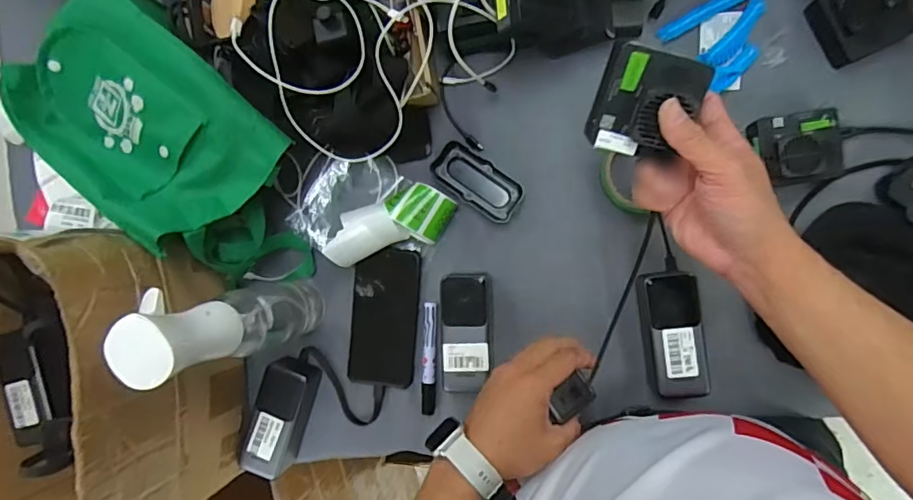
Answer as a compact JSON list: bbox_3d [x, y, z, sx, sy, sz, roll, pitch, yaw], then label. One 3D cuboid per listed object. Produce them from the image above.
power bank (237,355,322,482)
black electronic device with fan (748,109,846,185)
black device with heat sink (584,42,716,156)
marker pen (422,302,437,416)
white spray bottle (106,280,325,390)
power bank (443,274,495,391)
[{"bbox_3d":[-0.208,0.196,0.629,0.056,0.049,0.139,17,92,9],"label":"power bank"},{"bbox_3d":[0.353,-0.105,0.549,0.080,0.041,0.073,-5,89,9],"label":"black electronic device with fan"},{"bbox_3d":[0.139,-0.108,0.390,0.070,0.028,0.075,17,116,5],"label":"black device with heat sink"},{"bbox_3d":[-0.032,0.129,0.621,0.015,0.012,0.130,2,90,9],"label":"marker pen"},{"bbox_3d":[-0.212,0.069,0.513,0.054,0.270,0.073,-13,87,9],"label":"white spray bottle"},{"bbox_3d":[0.015,0.091,0.596,0.054,0.051,0.130,-1,89,9],"label":"power bank"}]

